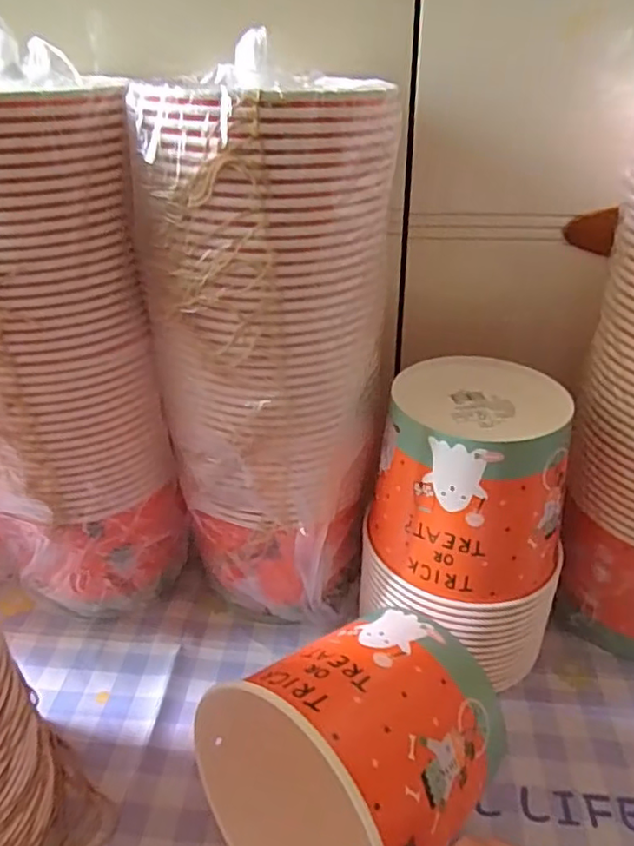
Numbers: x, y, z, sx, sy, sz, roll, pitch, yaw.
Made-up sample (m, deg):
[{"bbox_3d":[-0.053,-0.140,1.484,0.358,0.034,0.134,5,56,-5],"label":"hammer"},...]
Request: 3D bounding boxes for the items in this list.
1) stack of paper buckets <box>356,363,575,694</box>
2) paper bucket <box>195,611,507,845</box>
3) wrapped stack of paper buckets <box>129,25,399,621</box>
[{"bbox_3d":[0.120,0.080,0.501,0.153,0.224,0.138,12,34,20],"label":"stack of paper buckets"},{"bbox_3d":[0.020,0.198,0.388,0.155,0.162,0.142,22,39,32],"label":"paper bucket"},{"bbox_3d":[-0.034,-0.031,0.462,0.135,0.393,0.134,26,41,35],"label":"wrapped stack of paper buckets"}]

